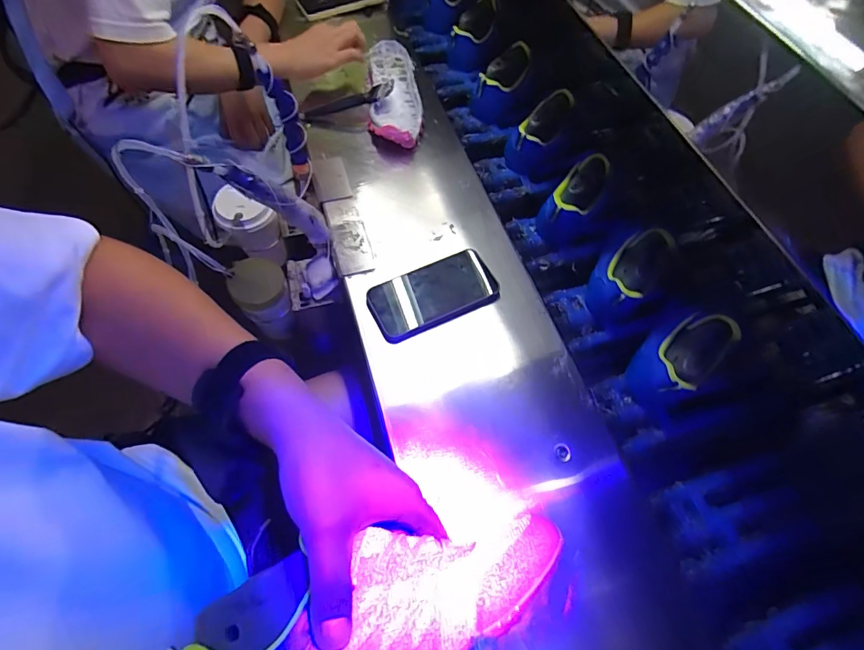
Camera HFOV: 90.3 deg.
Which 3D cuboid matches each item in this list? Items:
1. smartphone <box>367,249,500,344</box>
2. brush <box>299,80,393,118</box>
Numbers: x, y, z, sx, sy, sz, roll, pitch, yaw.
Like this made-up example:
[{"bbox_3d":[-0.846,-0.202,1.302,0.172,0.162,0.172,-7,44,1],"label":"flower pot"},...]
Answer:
[{"bbox_3d":[0.002,-0.041,0.551,0.162,0.020,0.079,-23,65,-16],"label":"smartphone"},{"bbox_3d":[-0.140,-0.364,0.699,0.161,0.019,0.025,-9,59,16],"label":"brush"}]

